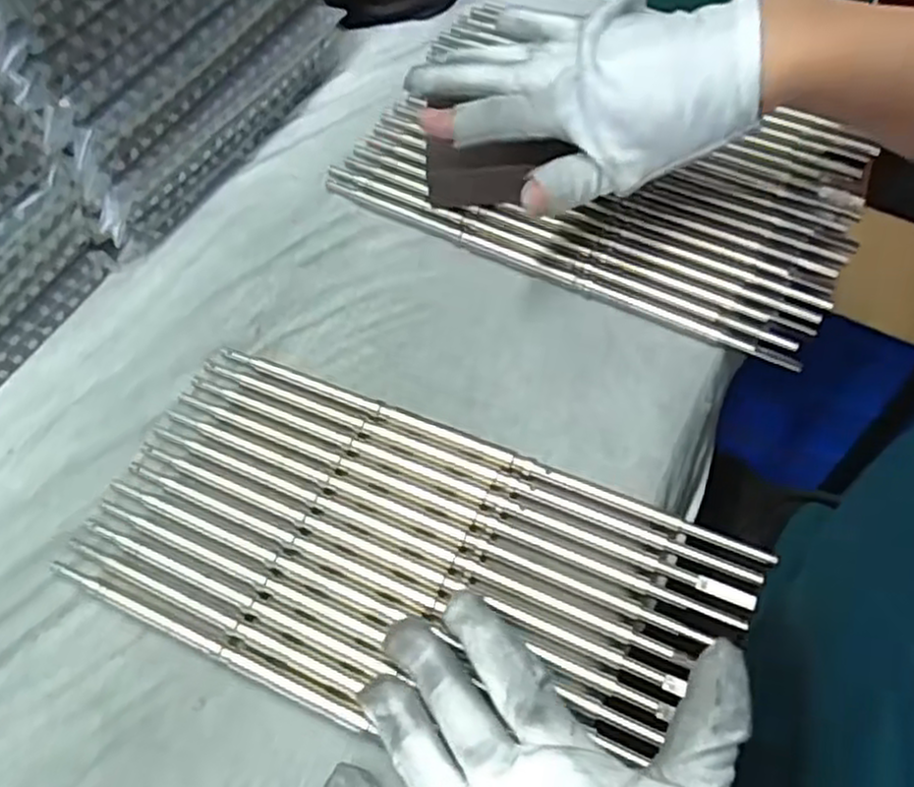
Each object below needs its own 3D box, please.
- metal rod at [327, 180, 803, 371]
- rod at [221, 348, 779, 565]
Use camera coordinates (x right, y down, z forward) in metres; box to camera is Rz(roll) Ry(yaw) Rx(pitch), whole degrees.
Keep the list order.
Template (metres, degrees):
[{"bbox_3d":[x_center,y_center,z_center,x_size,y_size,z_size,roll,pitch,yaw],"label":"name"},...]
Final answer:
[{"bbox_3d":[0.041,-0.065,0.390,0.258,0.007,0.010,27,64,16],"label":"metal rod"},{"bbox_3d":[0.005,0.022,0.339,0.258,0.007,0.009,22,63,14],"label":"rod"}]

